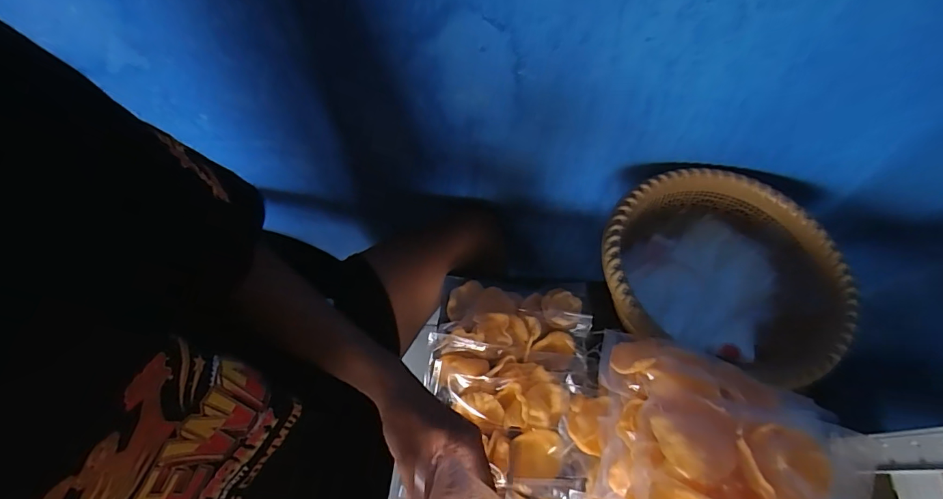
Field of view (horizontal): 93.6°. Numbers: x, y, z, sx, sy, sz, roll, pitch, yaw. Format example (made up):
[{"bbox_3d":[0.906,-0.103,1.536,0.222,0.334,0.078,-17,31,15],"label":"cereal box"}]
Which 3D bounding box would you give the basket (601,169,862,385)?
[{"bbox_3d":[0.287,0.029,0.543,0.261,0.104,0.240,0,64,0],"label":"basket"}]

